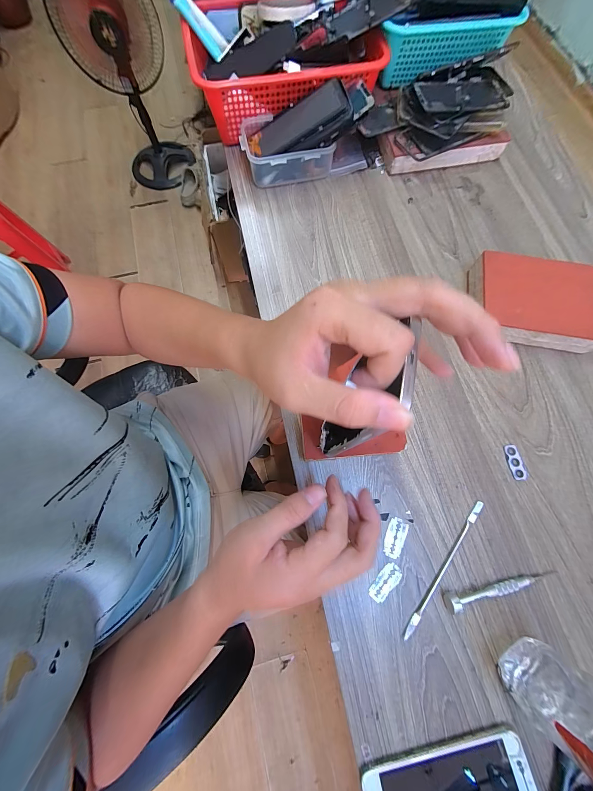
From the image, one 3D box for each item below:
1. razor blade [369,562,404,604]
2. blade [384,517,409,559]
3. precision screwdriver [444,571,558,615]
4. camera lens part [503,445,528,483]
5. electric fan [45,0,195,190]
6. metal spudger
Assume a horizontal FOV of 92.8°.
[{"bbox_3d":[0.098,0.206,0.311,0.041,0.004,0.020,-41,78,-10],"label":"razor blade"},{"bbox_3d":[0.114,0.163,0.322,0.021,0.004,0.042,19,75,6],"label":"blade"},{"bbox_3d":[0.223,0.209,0.304,0.127,0.020,0.016,-11,75,-3],"label":"precision screwdriver"},{"bbox_3d":[0.270,0.083,0.348,0.016,0.004,0.043,-9,74,-2],"label":"camera lens part"},{"bbox_3d":[-0.691,-1.309,1.201,0.351,0.621,0.339,-25,76,-7],"label":"electric fan"},{"bbox_3d":[0.166,0.189,0.314,0.009,0.005,0.169,37,78,10],"label":"metal spudger"}]

